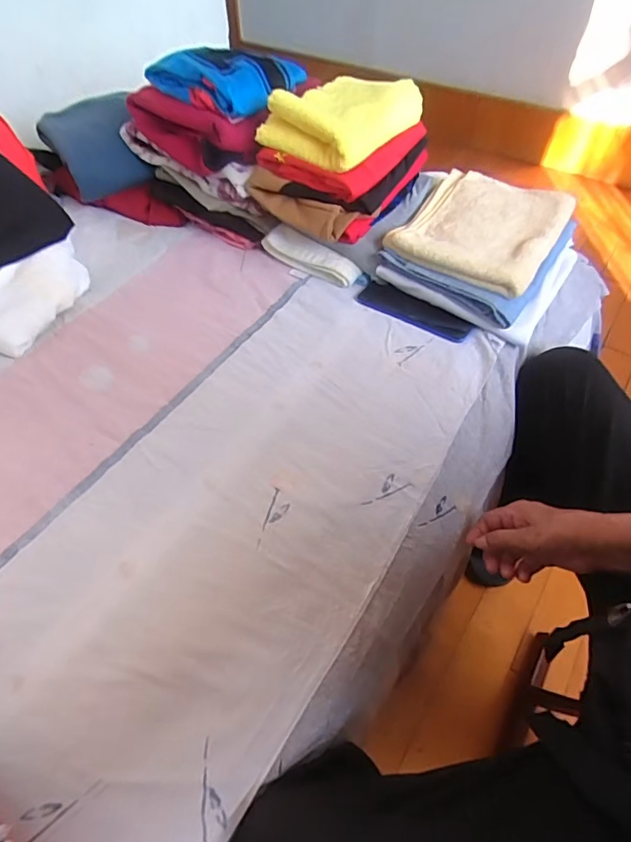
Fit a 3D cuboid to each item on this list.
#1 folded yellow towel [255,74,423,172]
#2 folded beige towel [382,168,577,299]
[{"bbox_3d":[0.034,-0.425,0.681,0.155,0.063,0.165,29,59,21],"label":"folded yellow towel"},{"bbox_3d":[0.241,-0.284,0.707,0.195,0.021,0.247,28,58,20],"label":"folded beige towel"}]

